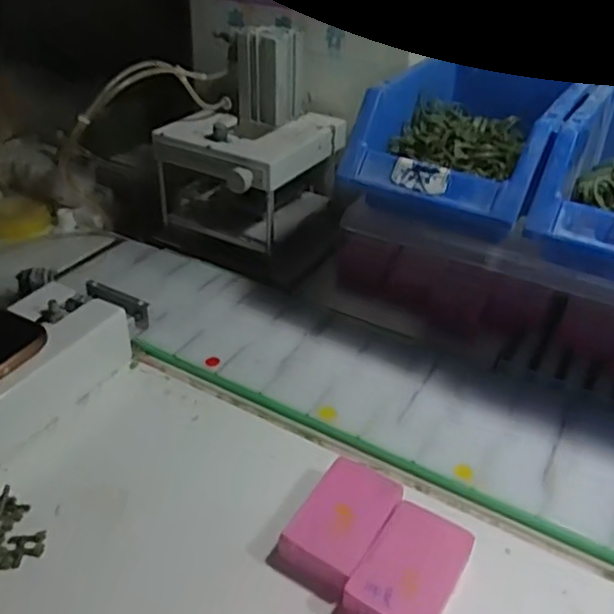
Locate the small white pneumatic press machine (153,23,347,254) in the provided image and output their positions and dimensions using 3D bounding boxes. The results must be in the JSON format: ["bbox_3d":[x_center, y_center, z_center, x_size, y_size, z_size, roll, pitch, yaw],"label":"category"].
[{"bbox_3d":[-0.049,-0.152,0.584,0.127,0.162,0.155,22,41,26],"label":"small white pneumatic press machine"}]

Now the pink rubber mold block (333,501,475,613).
[{"bbox_3d":[0.053,0.138,0.333,0.044,0.017,0.076,22,39,27],"label":"pink rubber mold block"}]

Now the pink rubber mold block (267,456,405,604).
[{"bbox_3d":[0.018,0.118,0.356,0.044,0.019,0.073,21,39,26],"label":"pink rubber mold block"}]

